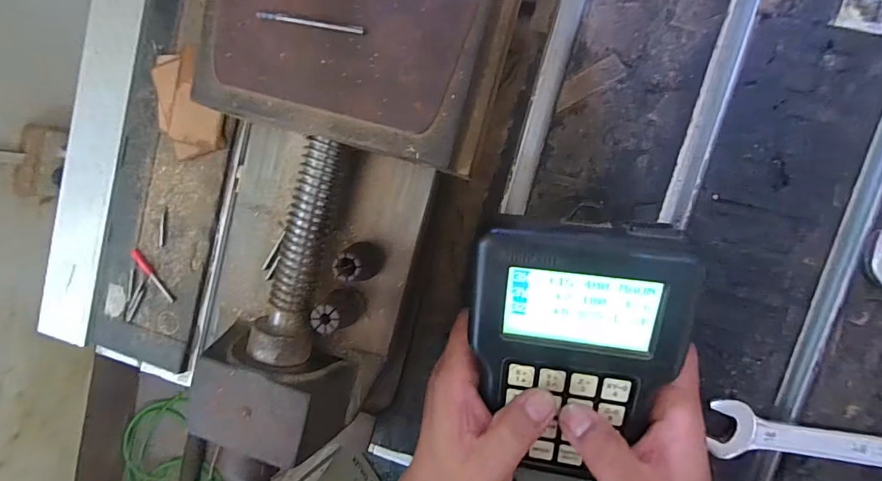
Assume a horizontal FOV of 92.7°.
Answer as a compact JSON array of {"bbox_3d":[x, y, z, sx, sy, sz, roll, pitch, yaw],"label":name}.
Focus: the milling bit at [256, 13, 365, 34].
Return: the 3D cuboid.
[{"bbox_3d":[-0.057,-0.095,0.182,0.049,0.004,0.004,11,96,8],"label":"milling bit"}]

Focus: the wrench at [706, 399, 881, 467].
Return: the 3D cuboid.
[{"bbox_3d":[0.263,0.128,0.254,0.182,0.011,0.035,5,95,8],"label":"wrench"}]

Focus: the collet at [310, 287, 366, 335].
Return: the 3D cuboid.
[{"bbox_3d":[-0.052,0.036,0.218,0.016,0.033,0.018,-40,88,10],"label":"collet"}]

